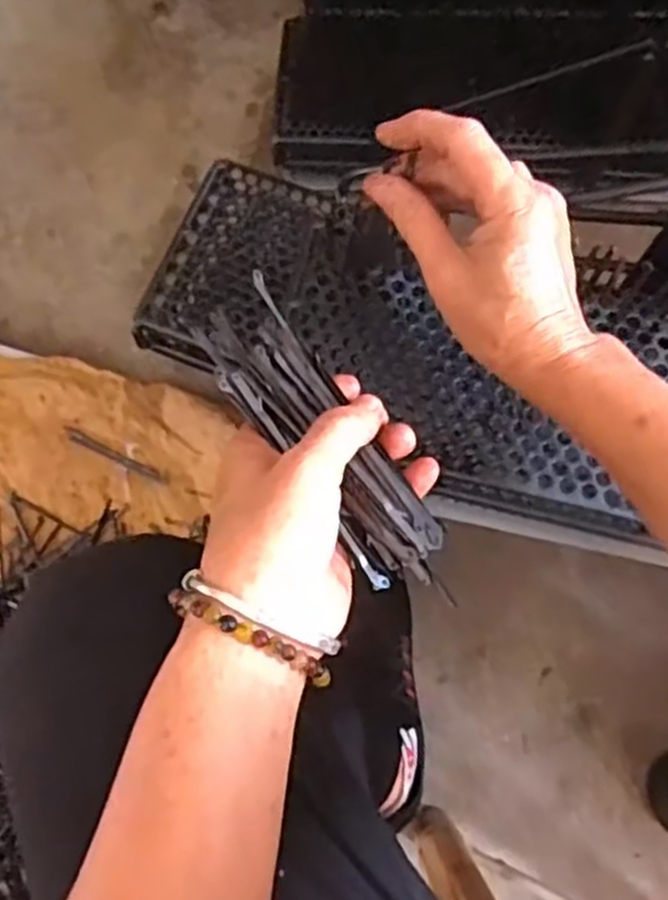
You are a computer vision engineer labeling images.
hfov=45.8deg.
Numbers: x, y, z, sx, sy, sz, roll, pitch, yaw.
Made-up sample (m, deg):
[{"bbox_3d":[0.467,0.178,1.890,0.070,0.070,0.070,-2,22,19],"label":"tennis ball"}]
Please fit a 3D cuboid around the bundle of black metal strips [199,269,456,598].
[{"bbox_3d":[-0.005,-0.004,0.340,0.041,0.023,0.150,-34,80,-6],"label":"bundle of black metal strips"}]

